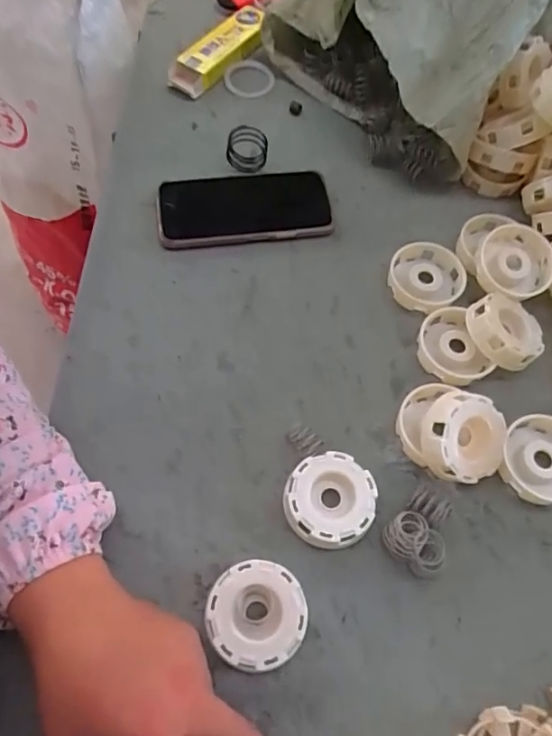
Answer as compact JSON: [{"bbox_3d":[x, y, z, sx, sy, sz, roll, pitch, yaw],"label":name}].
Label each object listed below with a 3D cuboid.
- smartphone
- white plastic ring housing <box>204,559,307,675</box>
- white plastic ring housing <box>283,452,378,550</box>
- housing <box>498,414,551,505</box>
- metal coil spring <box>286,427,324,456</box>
[{"bbox_3d":[-0.030,-0.156,0.501,0.163,0.017,0.079,-8,64,-8],"label":"smartphone"},{"bbox_3d":[-0.013,0.163,0.346,0.063,0.021,0.063,1,63,-3],"label":"white plastic ring housing"},{"bbox_3d":[0.039,0.096,0.382,0.064,0.022,0.064,1,63,-3],"label":"white plastic ring housing"},{"bbox_3d":[0.210,0.071,0.408,0.063,0.019,0.070,30,65,11],"label":"housing"},{"bbox_3d":[0.023,0.057,0.404,0.016,0.017,0.025,-39,71,-20],"label":"metal coil spring"}]

